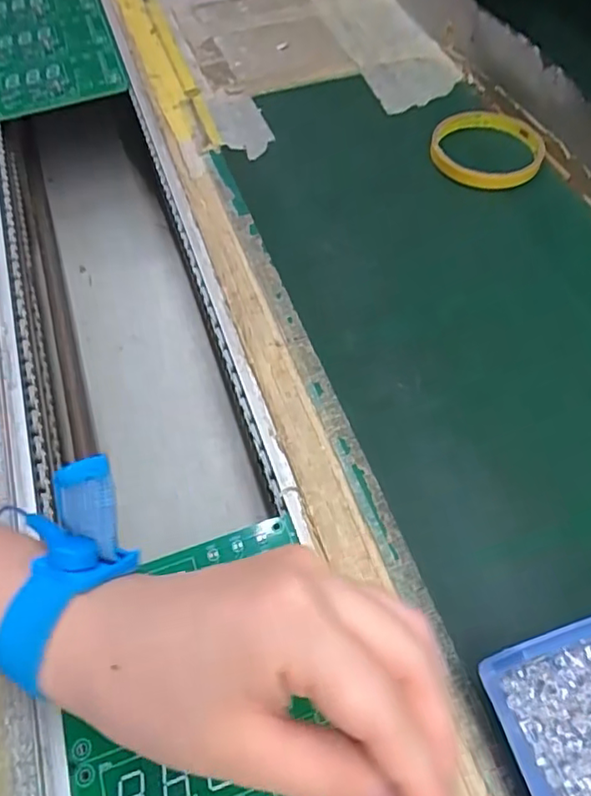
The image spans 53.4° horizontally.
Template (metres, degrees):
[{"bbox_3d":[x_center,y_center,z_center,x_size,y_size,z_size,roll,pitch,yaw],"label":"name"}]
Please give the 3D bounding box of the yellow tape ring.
[{"bbox_3d":[0.150,-0.196,0.455,0.080,0.015,0.091,25,62,18],"label":"yellow tape ring"}]

